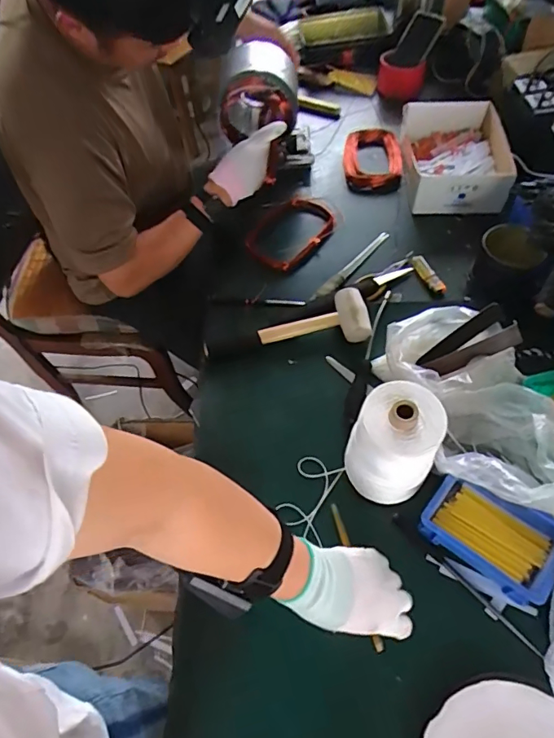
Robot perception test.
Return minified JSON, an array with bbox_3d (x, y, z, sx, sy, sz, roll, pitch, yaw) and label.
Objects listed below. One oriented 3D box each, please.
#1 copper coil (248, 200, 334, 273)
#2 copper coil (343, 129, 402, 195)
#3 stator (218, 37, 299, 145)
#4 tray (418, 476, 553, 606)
[{"bbox_3d":[0.024,-0.259,0.862,0.184,0.024,0.114,-41,63,-18],"label":"copper coil"},{"bbox_3d":[0.188,-0.410,0.935,0.110,0.031,0.156,4,58,9],"label":"copper coil"},{"bbox_3d":[-0.033,-0.510,0.859,0.150,0.145,0.123,-10,76,1],"label":"stator"},{"bbox_3d":[0.255,0.195,0.564,0.148,0.046,0.093,32,67,23],"label":"tray"}]

